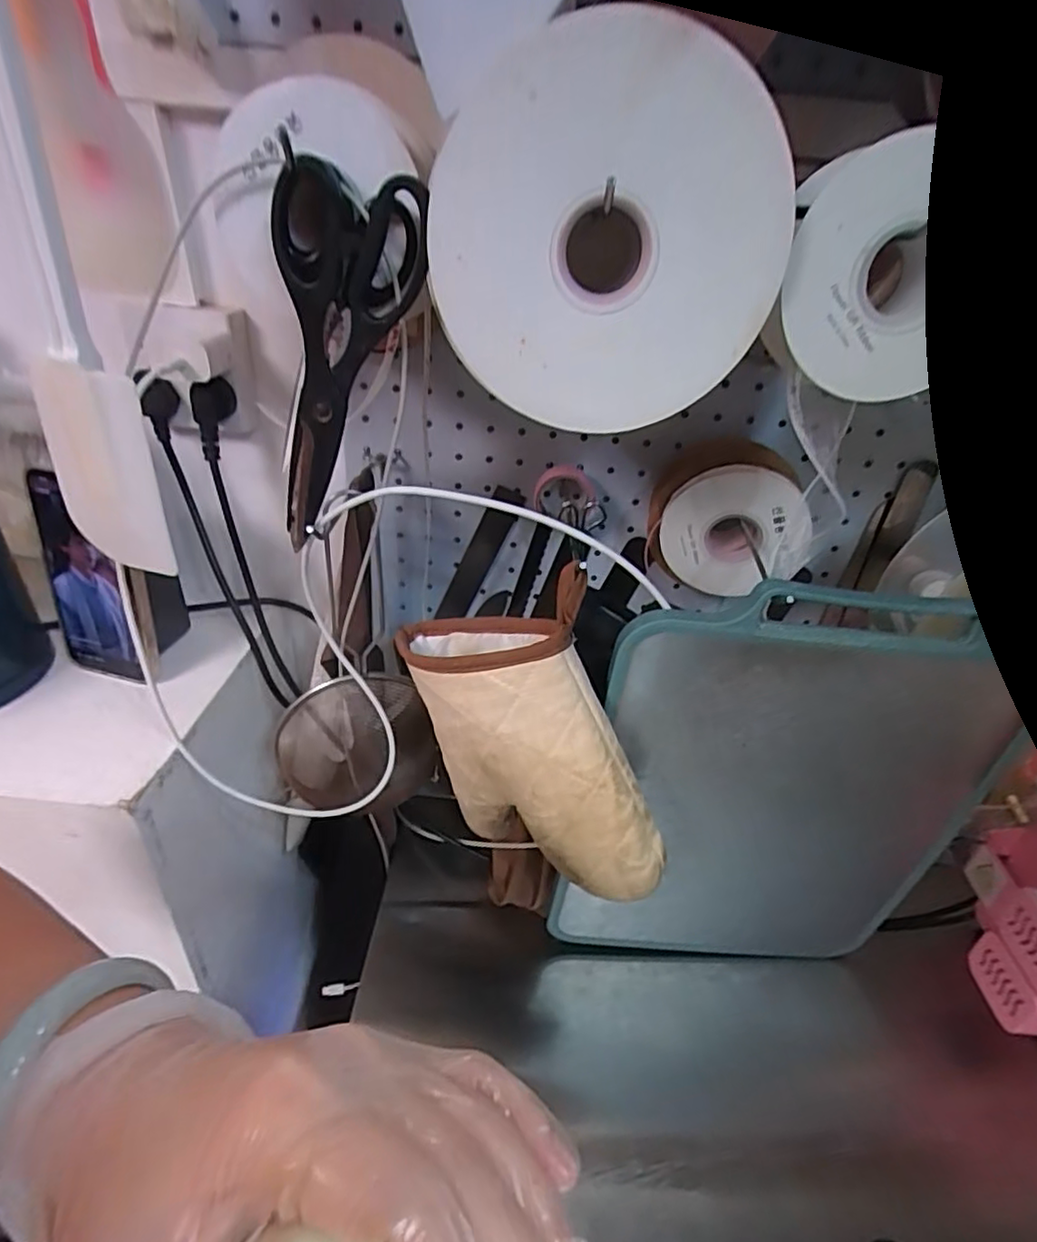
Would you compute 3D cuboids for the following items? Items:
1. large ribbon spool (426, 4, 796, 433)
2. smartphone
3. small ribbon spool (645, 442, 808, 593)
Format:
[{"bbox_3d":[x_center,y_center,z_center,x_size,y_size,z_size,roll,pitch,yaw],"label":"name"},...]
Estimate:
[{"bbox_3d":[0.034,-0.160,0.271,0.144,0.141,0.019,12,33,10],"label":"large ribbon spool"},{"bbox_3d":[-0.324,-0.029,0.470,0.065,0.157,0.006,9,25,11],"label":"smartphone"},{"bbox_3d":[0.152,-0.074,0.464,0.106,0.105,0.039,11,33,10],"label":"small ribbon spool"}]

